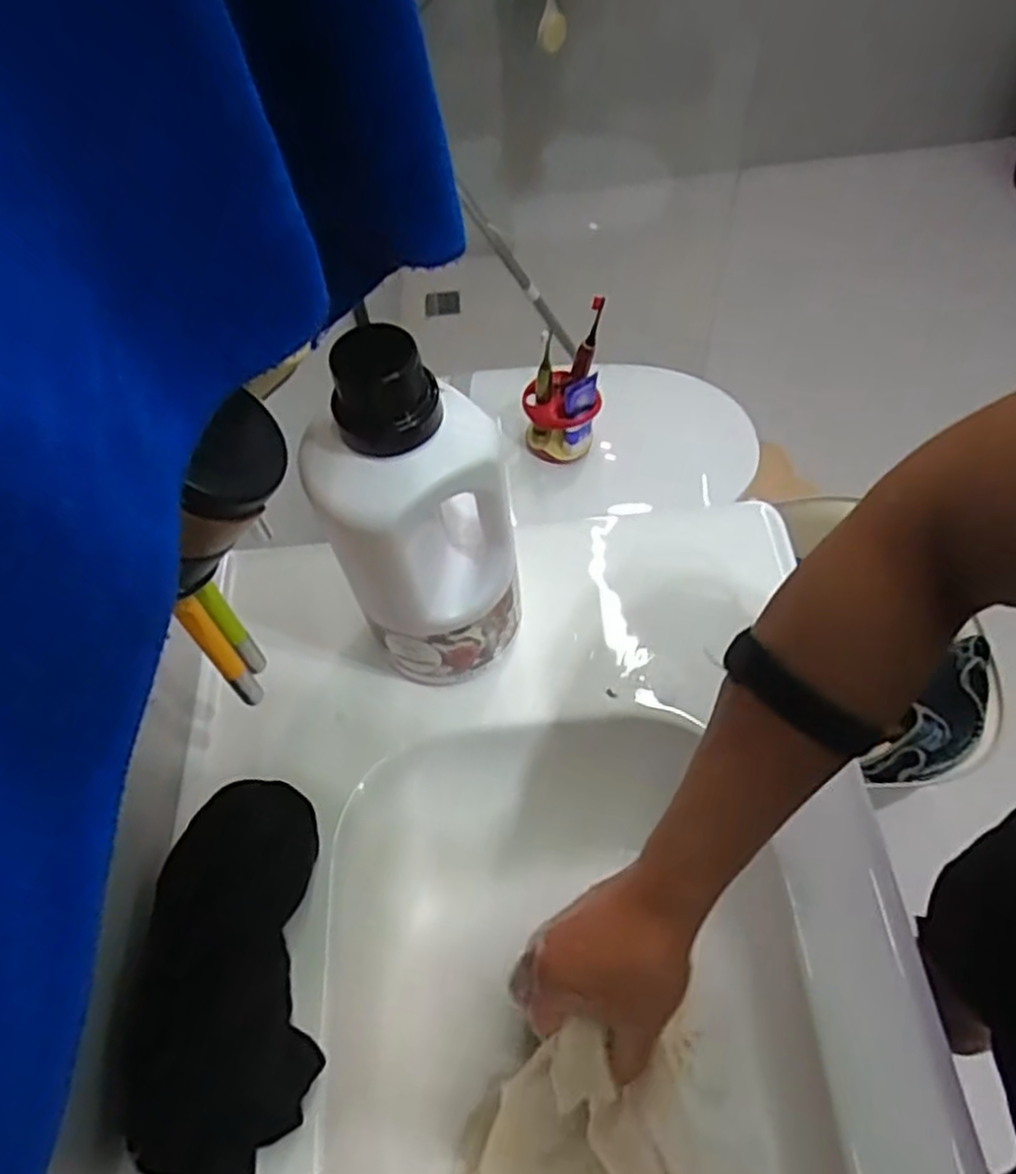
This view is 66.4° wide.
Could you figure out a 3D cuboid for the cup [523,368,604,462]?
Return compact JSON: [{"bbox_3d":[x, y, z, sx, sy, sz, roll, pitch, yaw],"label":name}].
[{"bbox_3d":[0.080,-0.305,1.156,0.113,0.234,0.107,-2,58,4],"label":"cup"}]

